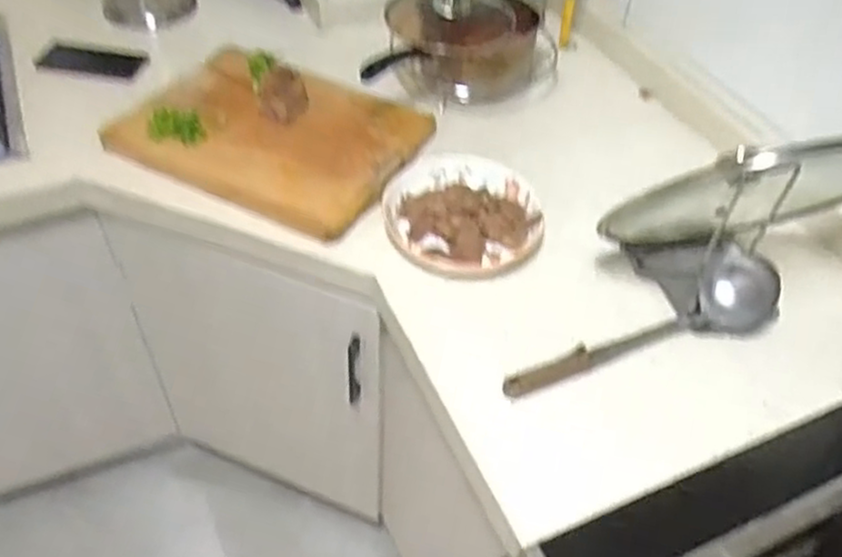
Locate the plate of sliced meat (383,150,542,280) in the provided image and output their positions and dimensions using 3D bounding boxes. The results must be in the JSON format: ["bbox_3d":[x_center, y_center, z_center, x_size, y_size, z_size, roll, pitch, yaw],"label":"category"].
[{"bbox_3d":[0.056,-0.091,0.929,0.197,0.029,0.204,1,47,-2],"label":"plate of sliced meat"}]

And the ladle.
[{"bbox_3d":[0.245,0.054,0.785,0.334,0.059,0.085,-20,51,-20],"label":"ladle"}]

